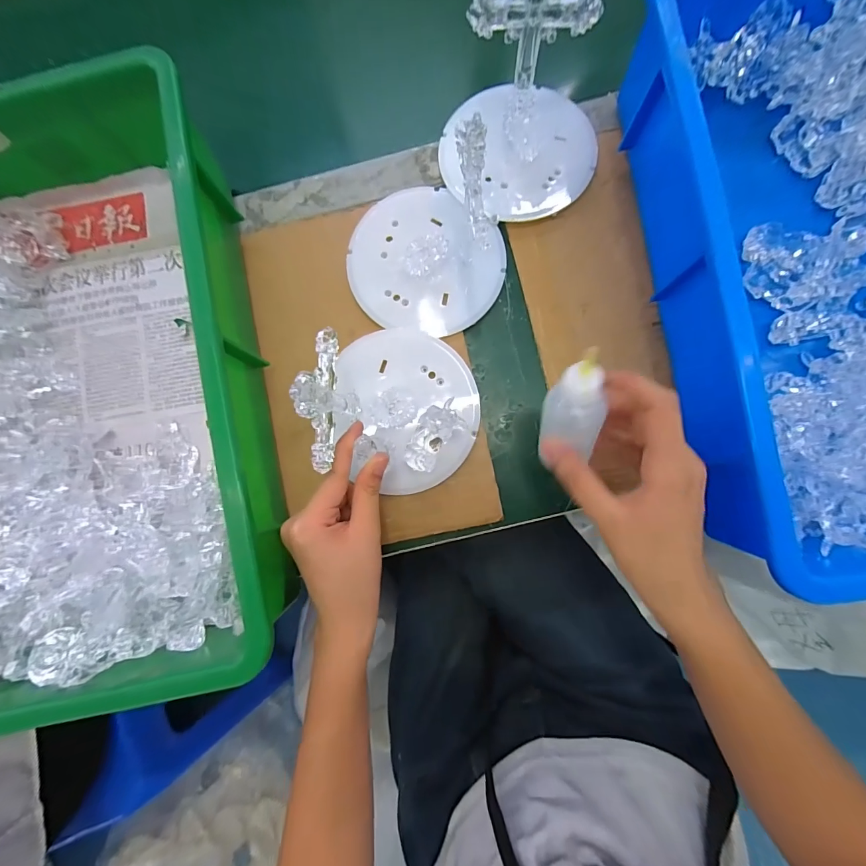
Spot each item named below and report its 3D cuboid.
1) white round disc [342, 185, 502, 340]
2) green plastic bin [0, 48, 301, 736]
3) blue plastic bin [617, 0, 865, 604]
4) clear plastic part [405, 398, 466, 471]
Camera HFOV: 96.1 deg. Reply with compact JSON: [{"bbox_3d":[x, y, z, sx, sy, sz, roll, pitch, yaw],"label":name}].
[{"bbox_3d":[-0.006,-0.147,0.322,0.126,0.019,0.122,0,84,3],"label":"white round disc"},{"bbox_3d":[-0.261,-0.032,0.289,0.264,0.096,0.399,-12,83,2],"label":"green plastic bin"},{"bbox_3d":[0.299,-0.119,0.266,0.269,0.092,0.420,-8,83,3],"label":"blue plastic bin"},{"bbox_3d":[0.000,0.002,0.304,0.031,0.017,0.056,42,88,7],"label":"clear plastic part"}]

